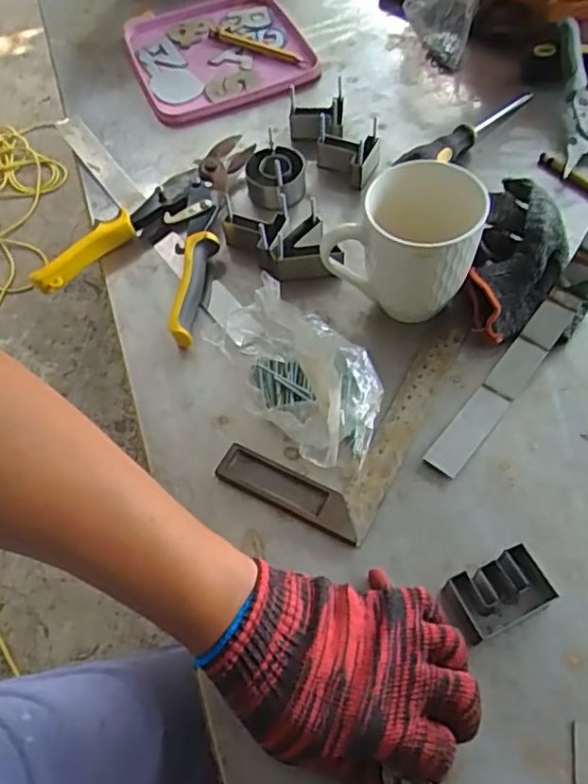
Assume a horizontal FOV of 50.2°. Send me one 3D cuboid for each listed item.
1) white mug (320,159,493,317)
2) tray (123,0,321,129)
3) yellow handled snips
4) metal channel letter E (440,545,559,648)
[{"bbox_3d":[0.083,-0.107,0.476,0.100,0.106,0.074,15,61,13],"label":"white mug"},{"bbox_3d":[-0.086,-0.391,0.712,0.190,0.026,0.194,-20,60,-6],"label":"tray"},{"bbox_3d":[-0.133,-0.150,0.569,0.144,0.034,0.230,8,60,9],"label":"yellow handled snips"},{"bbox_3d":[0.124,0.125,0.385,0.056,0.028,0.037,-24,60,-10],"label":"metal channel letter E"}]

